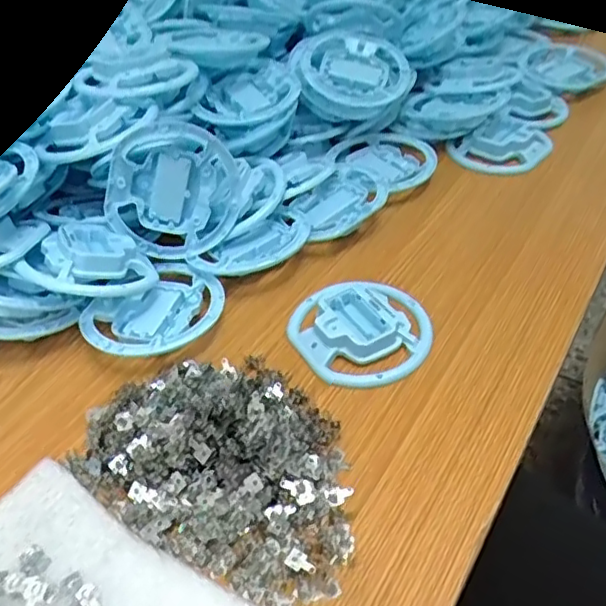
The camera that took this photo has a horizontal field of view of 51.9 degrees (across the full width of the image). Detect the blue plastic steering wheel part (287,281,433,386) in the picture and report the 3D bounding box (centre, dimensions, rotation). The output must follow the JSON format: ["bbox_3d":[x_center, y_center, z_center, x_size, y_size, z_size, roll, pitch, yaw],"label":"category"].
[{"bbox_3d":[0.040,0.018,0.442,0.098,0.020,0.084,1,44,3],"label":"blue plastic steering wheel part"}]

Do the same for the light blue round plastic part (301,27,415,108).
[{"bbox_3d":[0.047,-0.225,0.606,0.109,0.016,0.109,4,60,-6],"label":"light blue round plastic part"}]

